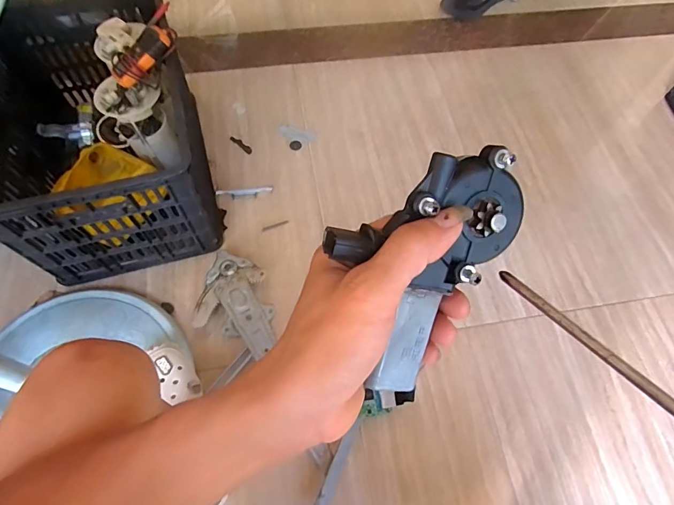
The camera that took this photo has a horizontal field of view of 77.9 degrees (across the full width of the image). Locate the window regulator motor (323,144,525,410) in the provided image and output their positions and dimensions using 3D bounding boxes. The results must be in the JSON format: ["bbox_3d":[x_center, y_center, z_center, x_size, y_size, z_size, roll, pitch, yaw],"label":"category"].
[{"bbox_3d":[0.037,0.002,0.242,0.095,0.058,0.147,34,91,-20],"label":"window regulator motor"}]

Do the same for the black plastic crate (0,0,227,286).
[{"bbox_3d":[-0.454,-0.245,0.821,0.340,0.278,0.508,-14,64,-8],"label":"black plastic crate"}]

